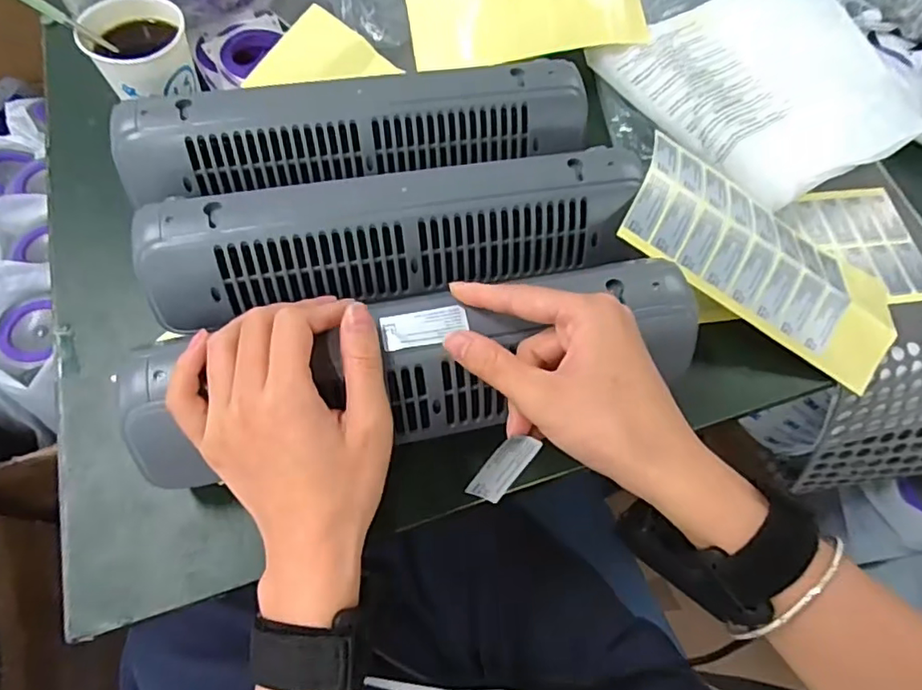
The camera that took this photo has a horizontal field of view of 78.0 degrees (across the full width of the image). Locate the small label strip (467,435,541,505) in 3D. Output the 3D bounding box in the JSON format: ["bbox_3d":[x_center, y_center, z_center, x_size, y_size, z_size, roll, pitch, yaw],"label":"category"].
[{"bbox_3d":[0.021,0.062,0.286,0.020,0.043,0.004,25,26,-19],"label":"small label strip"}]

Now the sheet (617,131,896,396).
[{"bbox_3d":[0.208,-0.058,0.383,0.207,0.019,0.095,30,64,-11],"label":"sheet"}]

